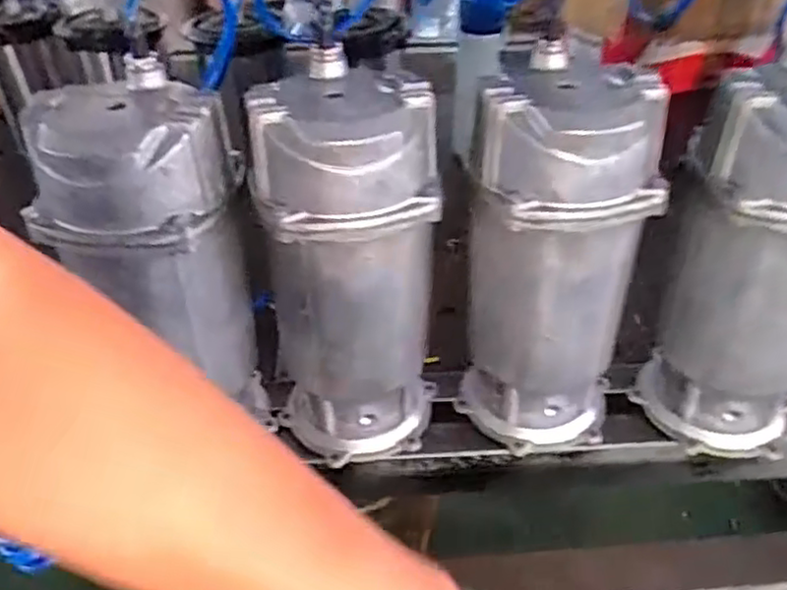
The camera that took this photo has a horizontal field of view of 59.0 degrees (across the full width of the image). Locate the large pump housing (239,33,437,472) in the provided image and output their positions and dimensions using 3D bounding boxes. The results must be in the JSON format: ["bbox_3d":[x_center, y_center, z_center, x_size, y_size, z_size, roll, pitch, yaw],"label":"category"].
[{"bbox_3d":[-0.031,-0.012,0.533,0.123,0.289,0.109,3,37,5],"label":"large pump housing"}]

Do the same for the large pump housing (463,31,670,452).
[{"bbox_3d":[0.119,-0.018,0.539,0.129,0.289,0.117,7,38,10],"label":"large pump housing"}]

